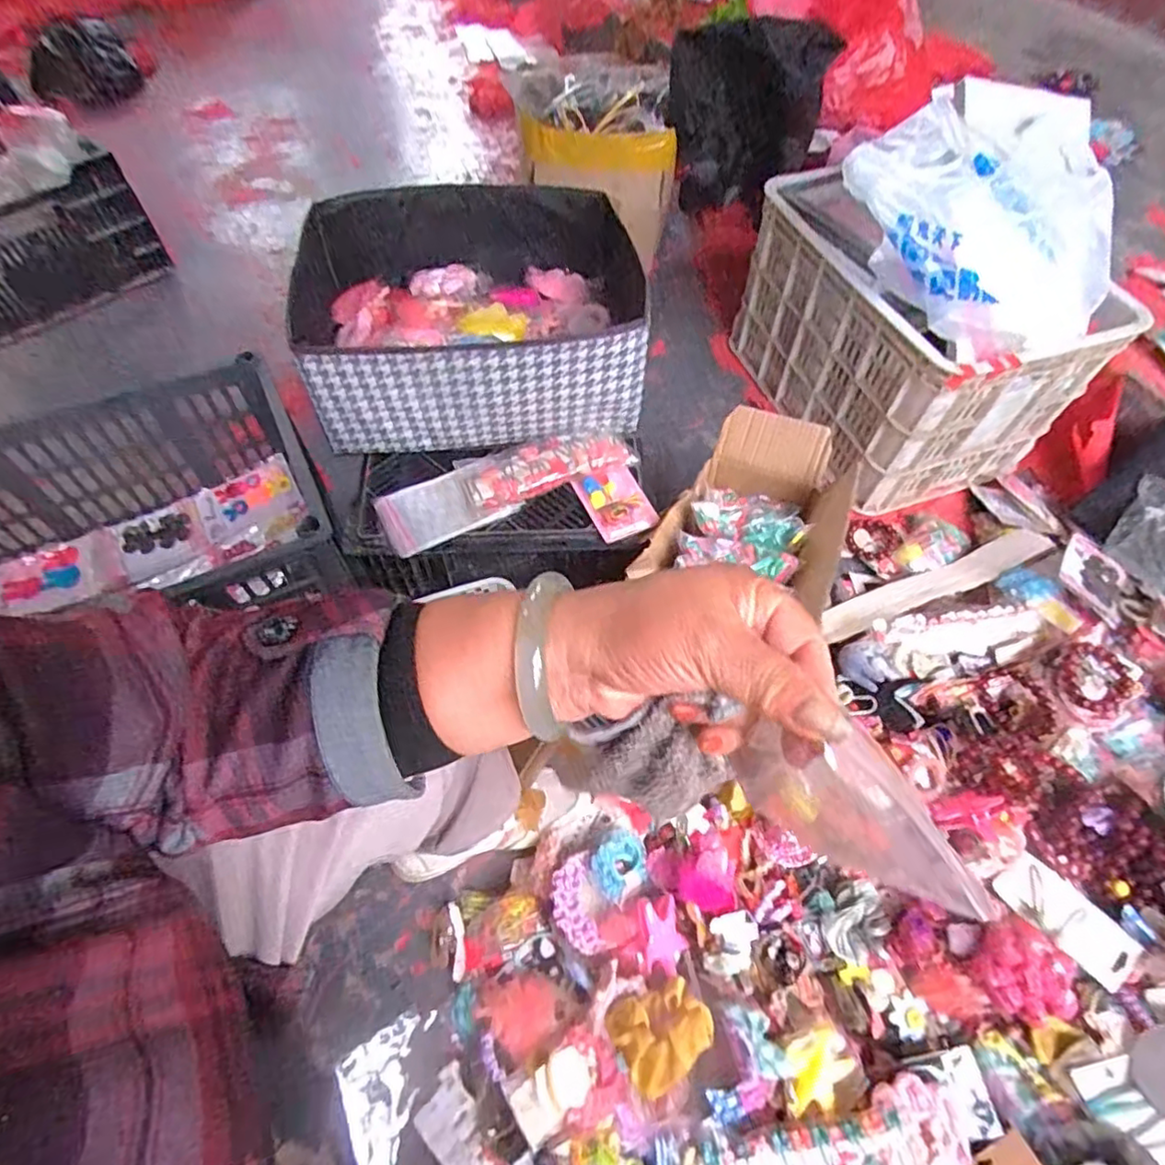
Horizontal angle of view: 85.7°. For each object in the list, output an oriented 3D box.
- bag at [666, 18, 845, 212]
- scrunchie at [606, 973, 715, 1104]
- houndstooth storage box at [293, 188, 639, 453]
[{"bbox_3d":[0.303,-0.868,1.204,0.287,0.314,0.128,6,59,2],"label":"bag"},{"bbox_3d":[0.076,0.429,0.602,0.089,0.052,0.074,-27,63,-17],"label":"scrunchie"},{"bbox_3d":[-0.151,-0.353,0.838,0.457,0.161,0.341,-6,59,-5],"label":"houndstooth storage box"}]

